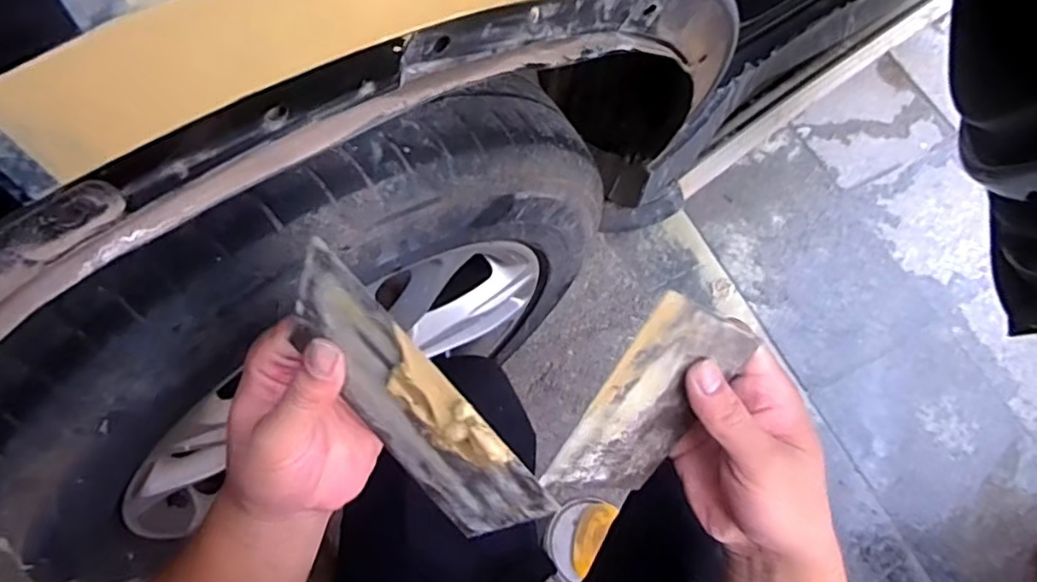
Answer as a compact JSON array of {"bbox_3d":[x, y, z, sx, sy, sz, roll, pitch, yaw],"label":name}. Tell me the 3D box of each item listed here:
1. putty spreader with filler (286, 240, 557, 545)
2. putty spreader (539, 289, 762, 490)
[{"bbox_3d":[-0.052,0.053,0.291,0.146,0.073,0.009,49,43,-4],"label":"putty spreader with filler"},{"bbox_3d":[0.070,0.063,0.351,0.069,0.144,0.004,10,36,-25],"label":"putty spreader"}]

